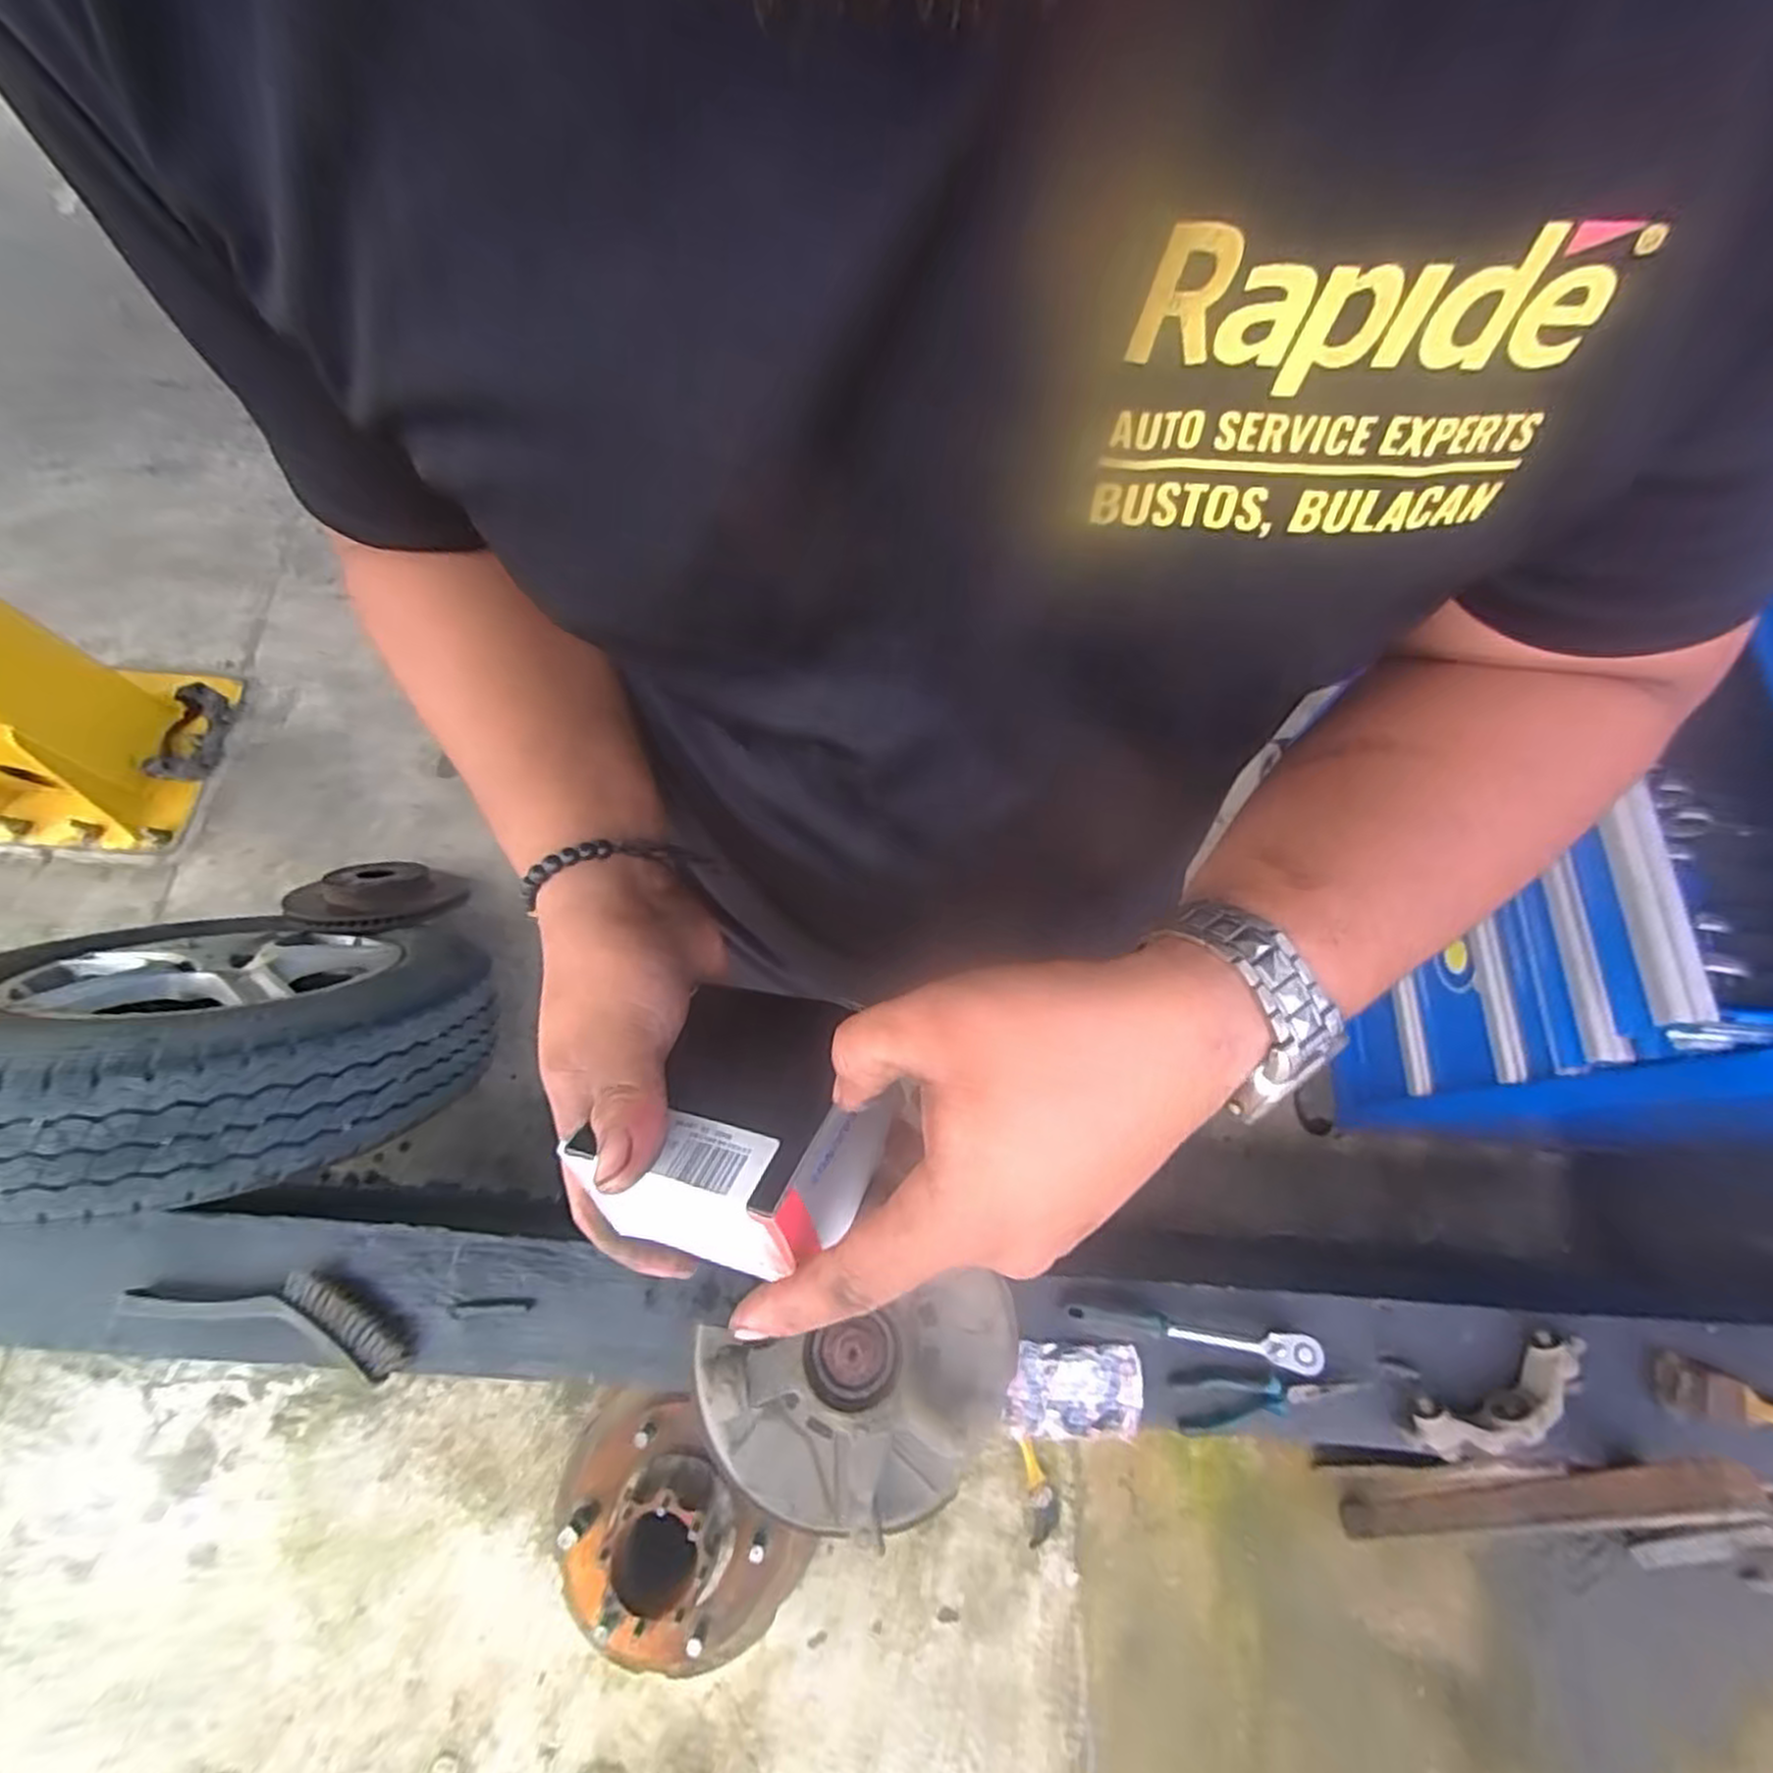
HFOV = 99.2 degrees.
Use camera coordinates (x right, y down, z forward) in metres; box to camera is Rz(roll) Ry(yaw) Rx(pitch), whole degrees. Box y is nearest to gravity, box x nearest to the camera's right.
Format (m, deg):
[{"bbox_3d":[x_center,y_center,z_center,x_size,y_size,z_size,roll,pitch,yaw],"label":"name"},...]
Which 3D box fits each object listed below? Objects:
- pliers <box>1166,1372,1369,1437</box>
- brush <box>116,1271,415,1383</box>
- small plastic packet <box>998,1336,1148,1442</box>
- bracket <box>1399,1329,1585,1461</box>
[{"bbox_3d":[0.384,0.520,0.757,0.182,0.027,0.055,0,70,-1],"label":"pliers"},{"bbox_3d":[-0.640,0.434,0.779,0.302,0.029,0.077,10,70,3],"label":"brush"},{"bbox_3d":[0.188,0.510,0.764,0.133,0.011,0.082,1,70,0],"label":"small plastic packet"},{"bbox_3d":[0.610,0.511,0.750,0.205,0.036,0.067,-17,71,-7],"label":"bracket"}]

